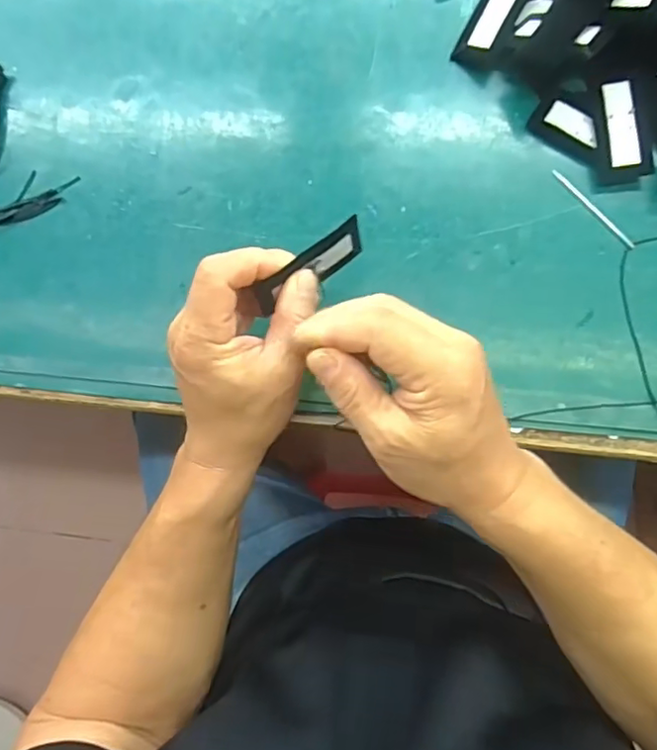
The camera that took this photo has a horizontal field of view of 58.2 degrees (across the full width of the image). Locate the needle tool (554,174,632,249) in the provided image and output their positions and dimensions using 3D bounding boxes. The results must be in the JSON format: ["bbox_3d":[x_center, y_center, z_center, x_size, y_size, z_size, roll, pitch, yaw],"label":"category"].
[{"bbox_3d":[0.177,-0.111,0.393,0.005,0.004,0.072,-40,83,0],"label":"needle tool"}]

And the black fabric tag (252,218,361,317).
[{"bbox_3d":[-0.010,-0.062,0.339,0.074,0.027,0.006,-35,61,-15],"label":"black fabric tag"}]

